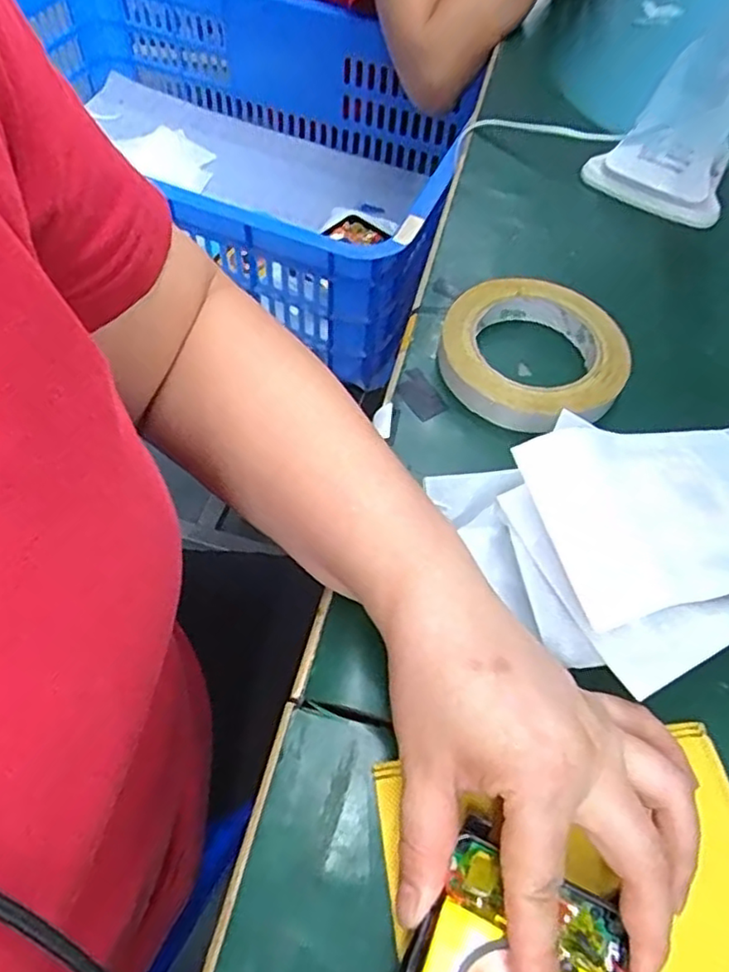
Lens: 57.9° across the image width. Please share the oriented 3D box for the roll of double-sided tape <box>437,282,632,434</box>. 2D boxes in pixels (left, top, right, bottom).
[{"bbox_3d":[0.104,-0.084,0.414,0.113,0.023,0.111,2,57,-3],"label":"roll of double-sided tape"}]

